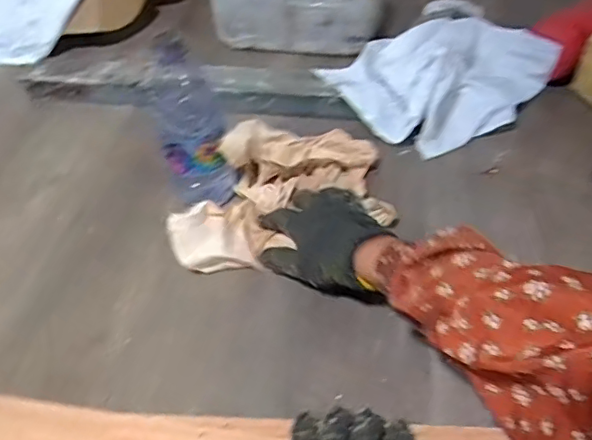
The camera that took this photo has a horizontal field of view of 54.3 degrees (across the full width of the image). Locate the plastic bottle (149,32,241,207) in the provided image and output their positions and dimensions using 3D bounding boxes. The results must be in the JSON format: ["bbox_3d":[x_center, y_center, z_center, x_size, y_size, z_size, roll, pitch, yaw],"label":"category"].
[{"bbox_3d":[-0.108,-0.102,0.585,0.067,0.181,0.052,-20,46,-13],"label":"plastic bottle"}]

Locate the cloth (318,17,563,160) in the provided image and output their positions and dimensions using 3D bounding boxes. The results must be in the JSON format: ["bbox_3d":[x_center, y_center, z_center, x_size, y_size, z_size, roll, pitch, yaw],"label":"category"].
[{"bbox_3d":[0.189,-0.185,0.710,0.227,0.085,0.175,-32,50,-23],"label":"cloth"}]

